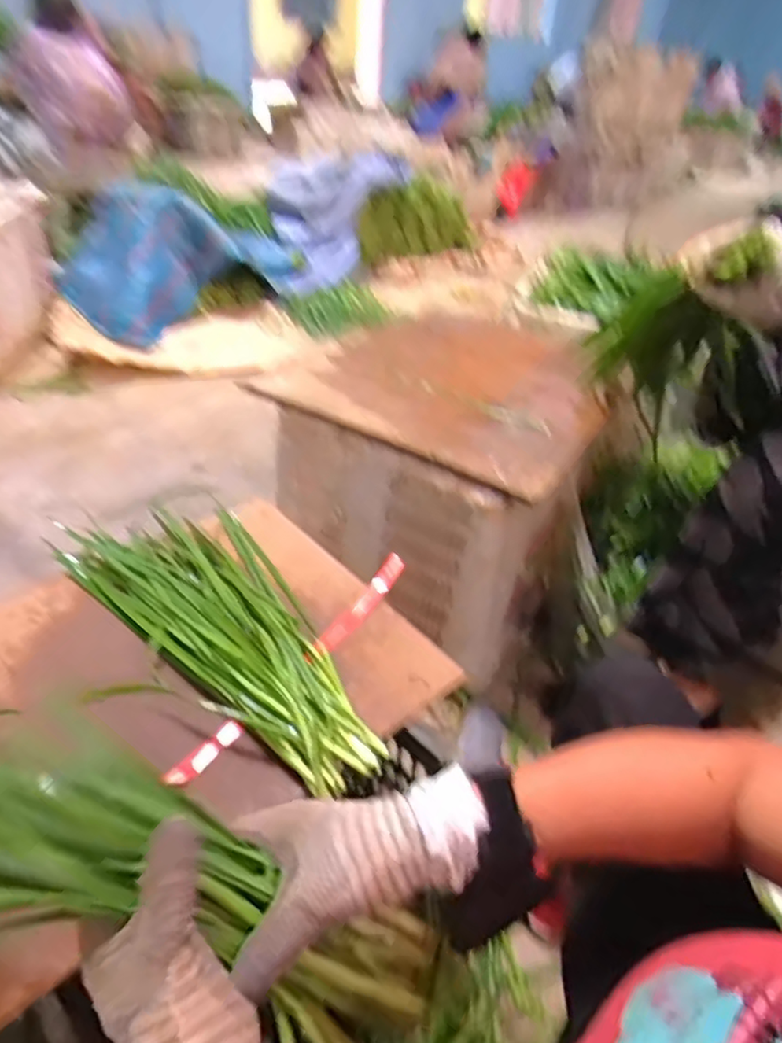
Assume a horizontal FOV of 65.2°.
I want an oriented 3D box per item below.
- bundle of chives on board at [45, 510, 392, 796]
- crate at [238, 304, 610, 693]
[{"bbox_3d":[-0.165,0.090,0.645,0.441,0.036,0.180,32,45,30],"label":"bundle of chives on board"},{"bbox_3d":[0.090,-0.102,1.040,0.446,0.305,0.454,27,43,26],"label":"crate"}]

